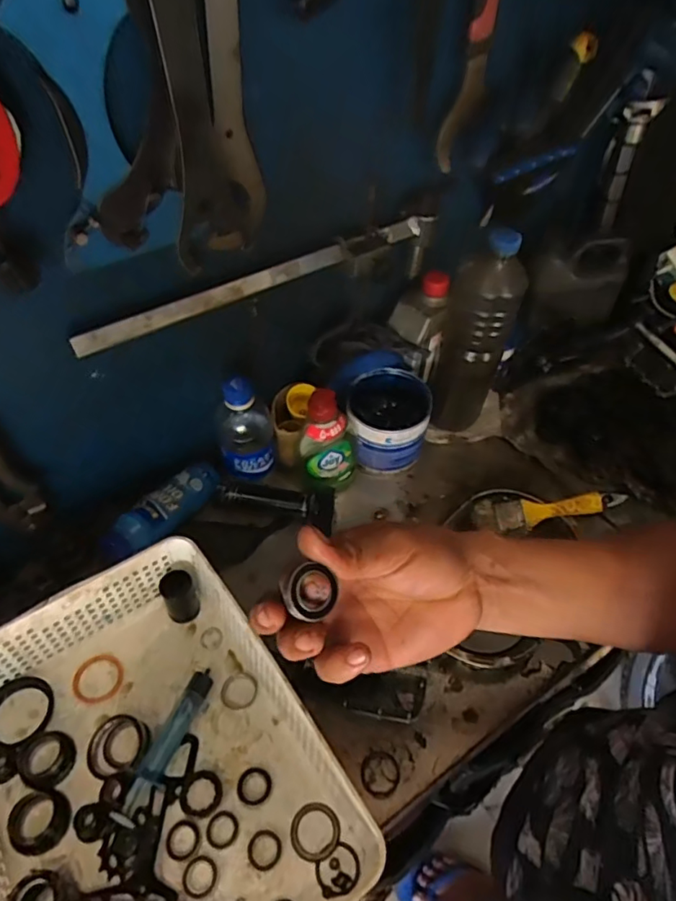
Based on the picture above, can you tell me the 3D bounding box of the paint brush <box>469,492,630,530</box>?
[{"bbox_3d":[0.237,0.066,0.618,0.158,0.020,0.035,-9,50,13],"label":"paint brush"}]

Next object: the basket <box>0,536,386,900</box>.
[{"bbox_3d":[-0.151,0.256,0.438,0.250,0.091,0.327,-31,57,-21],"label":"basket"}]

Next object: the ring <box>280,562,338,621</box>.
[{"bbox_3d":[-0.016,0.072,0.279,0.023,0.009,0.027,-37,95,-30],"label":"ring"}]

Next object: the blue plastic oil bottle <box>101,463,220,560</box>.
[{"bbox_3d":[-0.183,0.066,0.593,0.048,0.037,0.159,22,36,18],"label":"blue plastic oil bottle"}]

